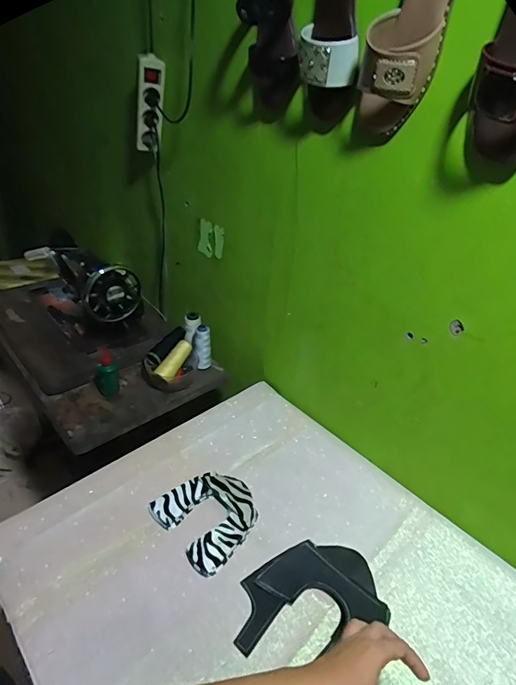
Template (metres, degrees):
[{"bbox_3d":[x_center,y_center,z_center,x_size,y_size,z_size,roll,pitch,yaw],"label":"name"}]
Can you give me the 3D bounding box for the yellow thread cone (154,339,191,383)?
[{"bbox_3d":[-0.194,0.039,0.955,0.038,0.042,0.139,14,35,12],"label":"yellow thread cone"}]

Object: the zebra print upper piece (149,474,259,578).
[{"bbox_3d":[-0.077,0.286,0.686,0.148,0.017,0.153,-25,45,-37],"label":"zebra print upper piece"}]

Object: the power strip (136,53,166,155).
[{"bbox_3d":[-0.235,-0.514,0.891,0.054,0.233,0.046,-12,66,-24],"label":"power strip"}]

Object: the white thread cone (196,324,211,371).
[{"bbox_3d":[-0.131,0.013,0.981,0.039,0.112,0.031,-4,14,-13],"label":"white thread cone"}]

